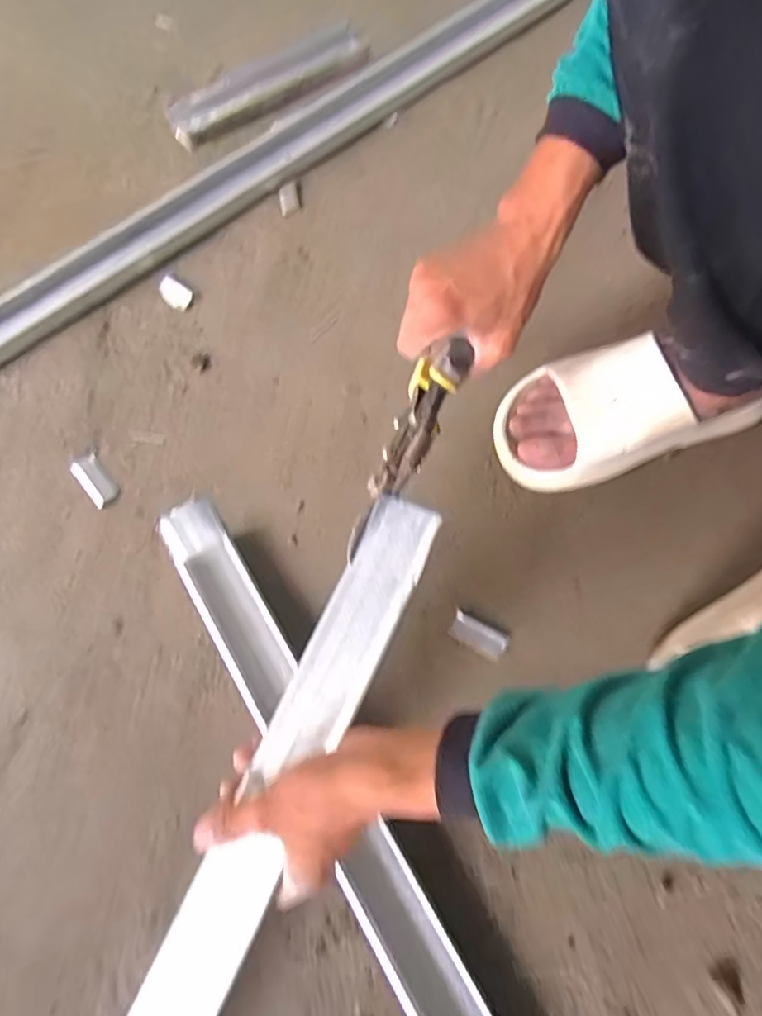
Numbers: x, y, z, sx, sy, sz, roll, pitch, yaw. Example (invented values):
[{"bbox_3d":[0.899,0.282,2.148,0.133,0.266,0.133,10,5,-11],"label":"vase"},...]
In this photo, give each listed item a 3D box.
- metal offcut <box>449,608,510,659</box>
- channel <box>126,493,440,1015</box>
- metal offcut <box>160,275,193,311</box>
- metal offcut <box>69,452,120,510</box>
[{"bbox_3d":[0.083,0.109,0.489,0.048,0.020,0.025,30,73,10],"label":"metal offcut"},{"bbox_3d":[-0.121,0.298,0.333,0.056,0.024,0.669,24,79,8],"label":"channel"},{"bbox_3d":[-0.212,-0.220,0.588,0.041,0.009,0.023,36,74,11],"label":"metal offcut"},{"bbox_3d":[-0.264,-0.026,0.527,0.024,0.006,0.054,-39,75,-13],"label":"metal offcut"}]

